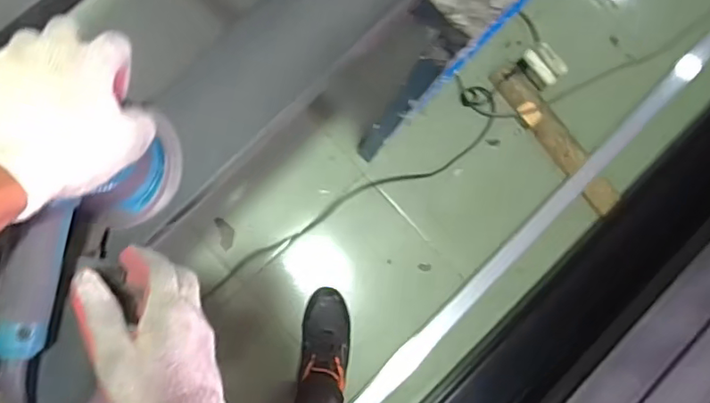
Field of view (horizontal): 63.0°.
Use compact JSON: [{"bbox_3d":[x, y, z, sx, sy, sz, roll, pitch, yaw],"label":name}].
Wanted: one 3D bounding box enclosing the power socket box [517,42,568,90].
[{"bbox_3d":[0.481,-0.348,1.494,0.088,0.081,0.109,-41,89,-9],"label":"power socket box"}]

